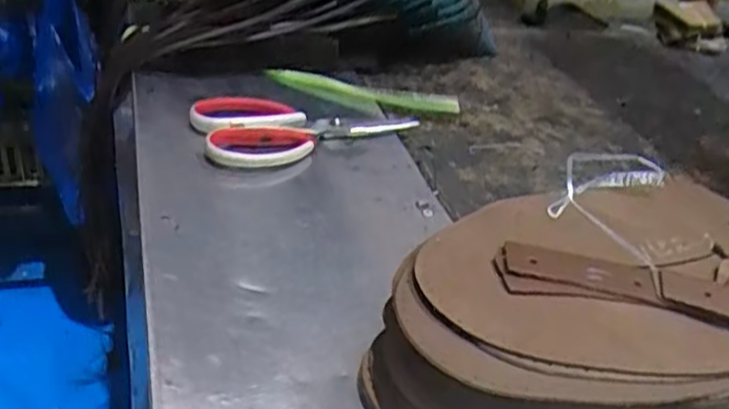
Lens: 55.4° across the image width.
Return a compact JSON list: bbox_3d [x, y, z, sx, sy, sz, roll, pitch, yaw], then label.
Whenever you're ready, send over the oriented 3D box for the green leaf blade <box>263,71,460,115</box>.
[{"bbox_3d":[0.008,-0.105,0.660,0.206,0.020,0.026,2,29,-41],"label":"green leaf blade"}]

